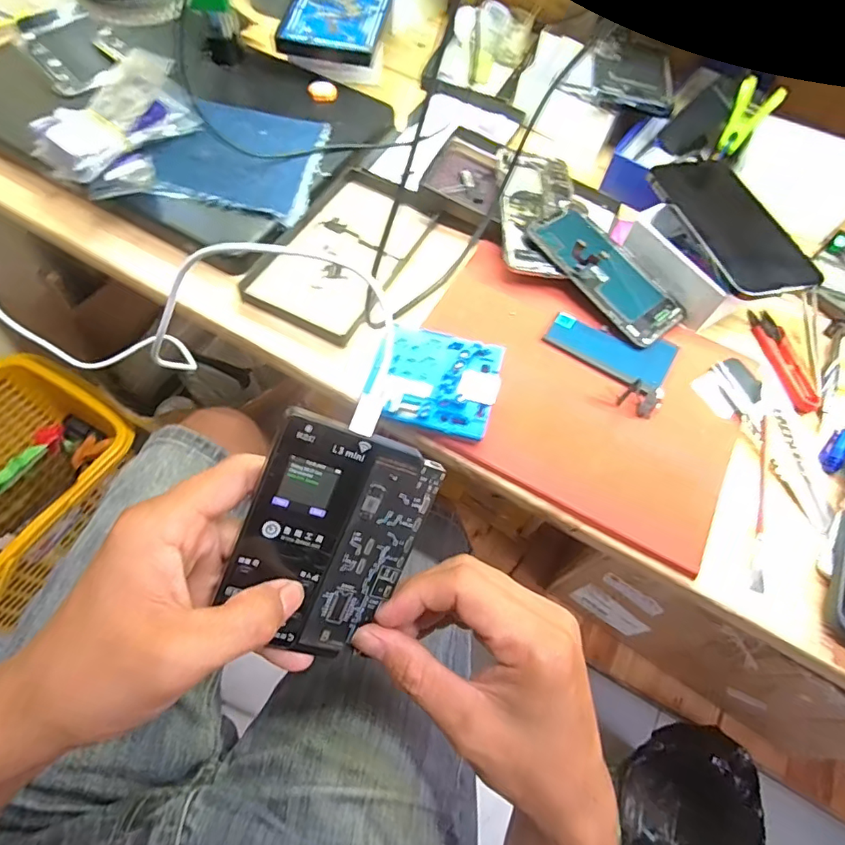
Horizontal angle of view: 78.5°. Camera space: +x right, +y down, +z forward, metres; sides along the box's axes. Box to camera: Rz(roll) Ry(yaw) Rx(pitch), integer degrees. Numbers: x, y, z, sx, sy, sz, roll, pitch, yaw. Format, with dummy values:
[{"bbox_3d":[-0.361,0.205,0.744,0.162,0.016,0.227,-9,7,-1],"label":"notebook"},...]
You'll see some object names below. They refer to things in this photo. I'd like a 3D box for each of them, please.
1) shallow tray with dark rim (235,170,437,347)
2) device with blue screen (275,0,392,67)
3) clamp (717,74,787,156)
[{"bbox_3d":[-0.062,-0.151,0.453,0.095,0.023,0.177,28,63,10],"label":"shallow tray with dark rim"},{"bbox_3d":[-0.086,-0.437,0.542,0.092,0.010,0.165,10,61,1],"label":"device with blue screen"},{"bbox_3d":[0.304,-0.288,0.489,0.038,0.060,0.016,21,44,0],"label":"clamp"}]

